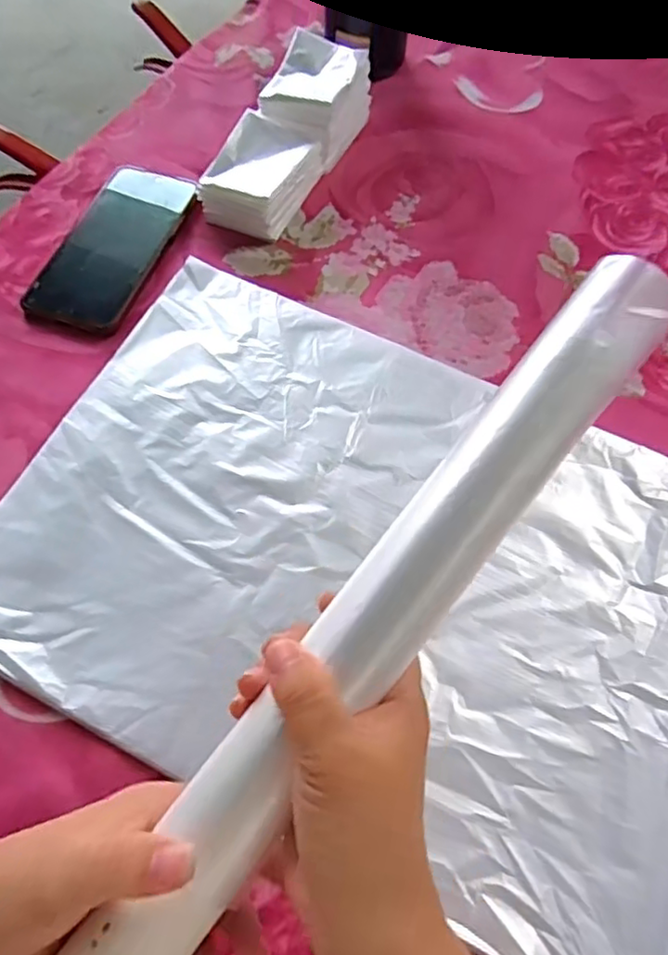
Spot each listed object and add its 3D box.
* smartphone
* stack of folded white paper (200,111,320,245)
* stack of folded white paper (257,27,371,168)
[{"bbox_3d":[-0.171,-0.184,0.489,0.081,0.012,0.163,19,66,8],"label":"smartphone"},{"bbox_3d":[-0.060,-0.239,0.498,0.069,0.042,0.089,26,67,12],"label":"stack of folded white paper"},{"bbox_3d":[-0.016,-0.317,0.530,0.067,0.060,0.097,25,67,11],"label":"stack of folded white paper"}]

